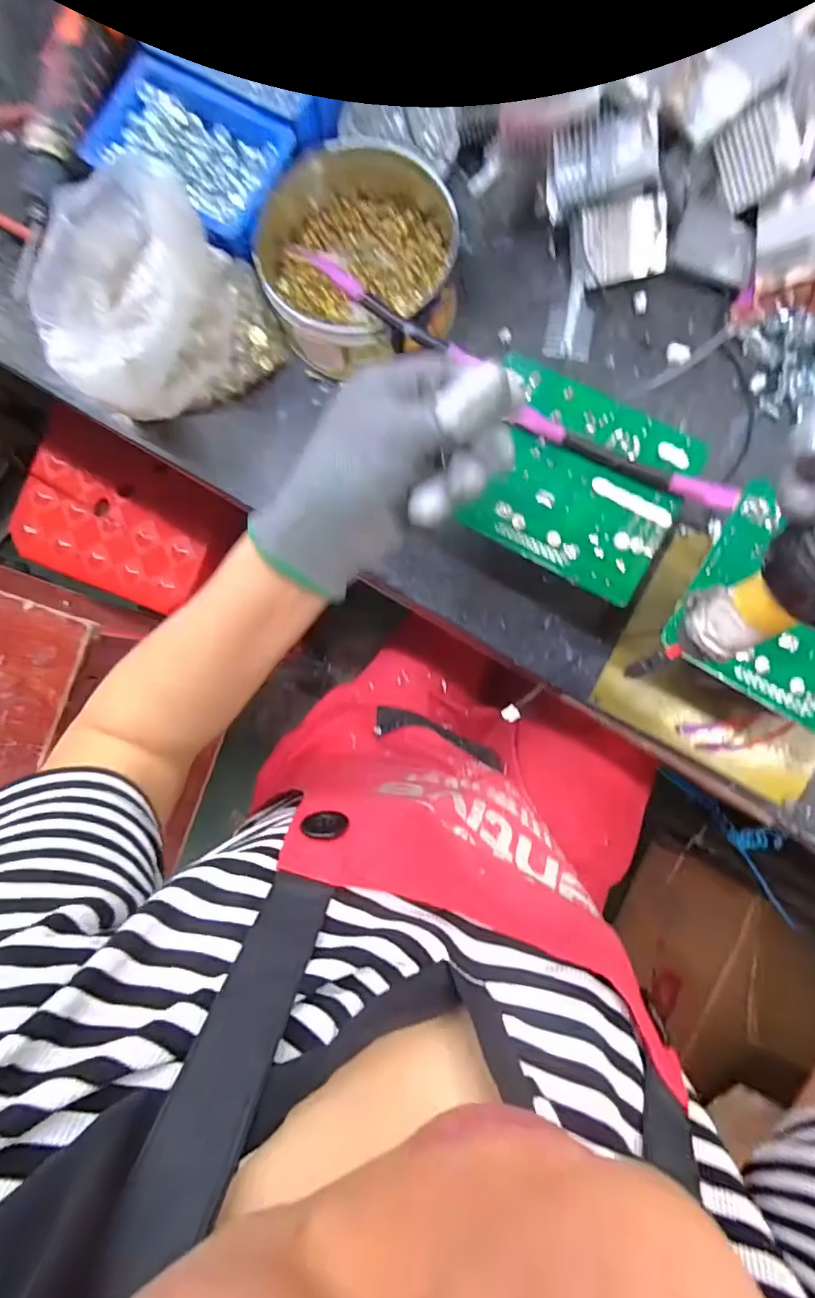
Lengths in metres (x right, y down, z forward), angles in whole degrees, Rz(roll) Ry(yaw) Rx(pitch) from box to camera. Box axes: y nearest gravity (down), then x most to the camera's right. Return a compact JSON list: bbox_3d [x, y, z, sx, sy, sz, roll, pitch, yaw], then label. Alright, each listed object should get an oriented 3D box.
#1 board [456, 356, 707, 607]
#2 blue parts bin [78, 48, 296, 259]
[{"bbox_3d":[0.113,-0.112,0.336,0.132,0.009,0.122,27,89,5],"label":"board"},{"bbox_3d":[-0.167,-0.388,0.406,0.159,0.044,0.101,32,90,5],"label":"blue parts bin"}]

